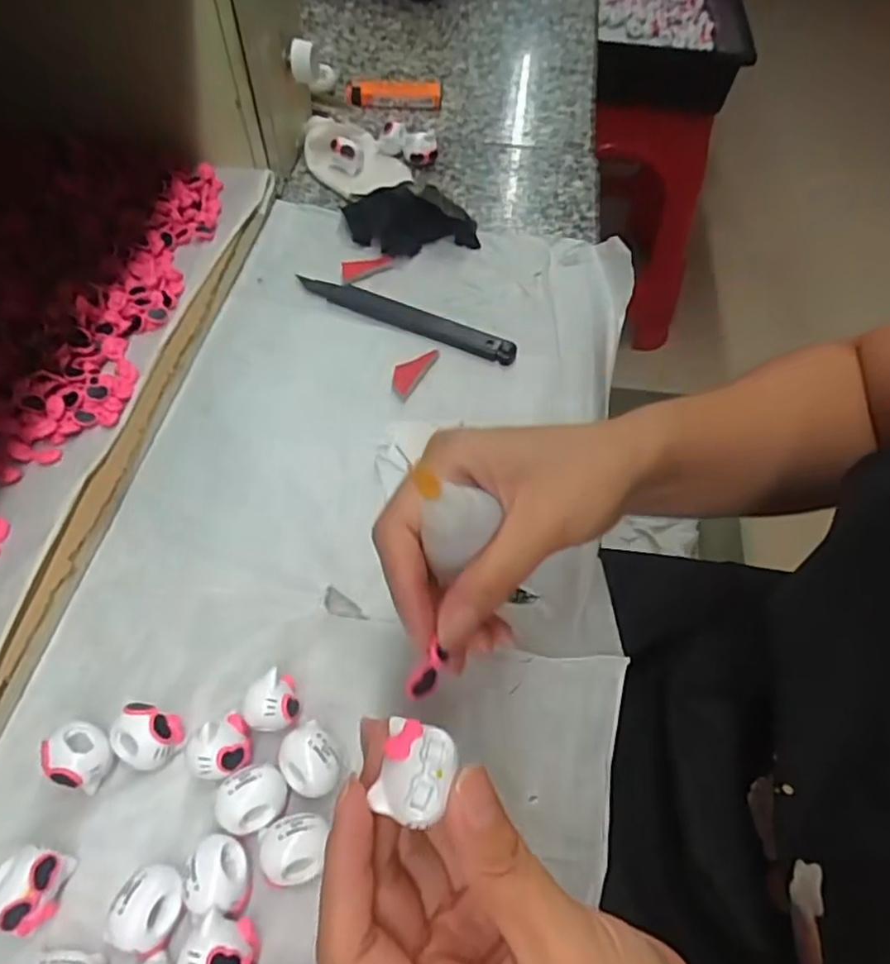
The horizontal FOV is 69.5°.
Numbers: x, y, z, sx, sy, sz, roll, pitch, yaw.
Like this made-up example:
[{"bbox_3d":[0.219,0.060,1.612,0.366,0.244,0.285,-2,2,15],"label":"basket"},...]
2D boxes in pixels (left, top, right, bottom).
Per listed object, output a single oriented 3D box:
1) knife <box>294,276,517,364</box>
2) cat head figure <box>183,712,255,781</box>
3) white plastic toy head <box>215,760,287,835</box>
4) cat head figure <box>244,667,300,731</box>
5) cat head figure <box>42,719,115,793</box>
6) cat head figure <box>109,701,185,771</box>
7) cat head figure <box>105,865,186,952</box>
[{"bbox_3d":[-0.025,-0.100,0.384,0.143,0.005,0.016,23,59,13],"label":"knife"},{"bbox_3d":[-0.084,0.102,0.244,0.023,0.021,0.019,-39,65,-23],"label":"cat head figure"},{"bbox_3d":[-0.071,0.117,0.237,0.023,0.017,0.021,1,57,-1],"label":"white plastic toy head"},{"bbox_3d":[-0.067,0.087,0.253,0.019,0.019,0.021,4,57,1],"label":"cat head figure"},{"bbox_3d":[-0.138,0.104,0.244,0.023,0.019,0.021,1,57,-1],"label":"cat head figure"},{"bbox_3d":[-0.115,0.099,0.248,0.025,0.017,0.022,15,58,9],"label":"cat head figure"},{"bbox_3d":[-0.100,0.145,0.219,0.019,0.020,0.023,15,58,8],"label":"cat head figure"}]

